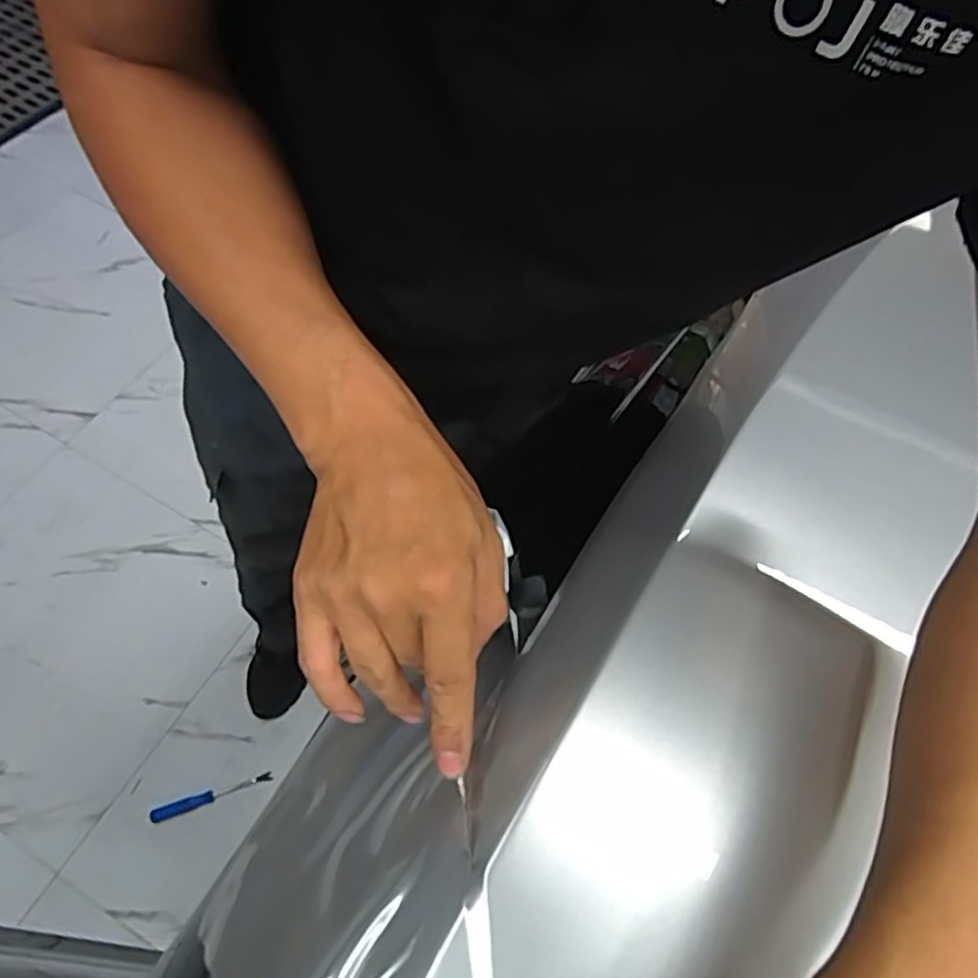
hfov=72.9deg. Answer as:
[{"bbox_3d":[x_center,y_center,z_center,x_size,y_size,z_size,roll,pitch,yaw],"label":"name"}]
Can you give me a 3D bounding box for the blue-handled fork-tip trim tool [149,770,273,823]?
[{"bbox_3d":[-0.485,0.538,1.156,0.199,0.024,0.024,-15,65,-13],"label":"blue-handled fork-tip trim tool"}]

